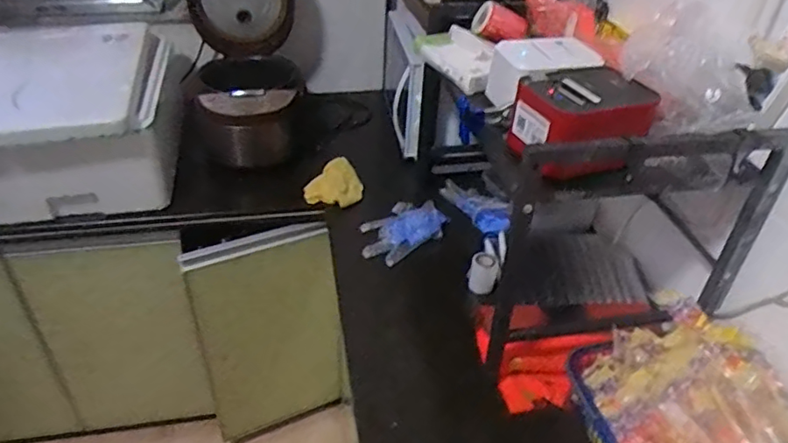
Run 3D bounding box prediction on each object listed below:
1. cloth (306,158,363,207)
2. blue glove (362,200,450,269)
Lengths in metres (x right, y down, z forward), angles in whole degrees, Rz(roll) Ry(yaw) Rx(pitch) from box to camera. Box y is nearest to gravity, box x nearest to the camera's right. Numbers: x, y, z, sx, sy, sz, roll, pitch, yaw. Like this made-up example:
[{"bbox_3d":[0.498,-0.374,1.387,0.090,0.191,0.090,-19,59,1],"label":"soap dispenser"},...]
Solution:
[{"bbox_3d":[-0.128,-0.074,1.295,0.103,0.029,0.134,42,65,-5],"label":"cloth"},{"bbox_3d":[0.011,0.010,1.177,0.187,0.043,0.131,-27,46,-33],"label":"blue glove"}]

